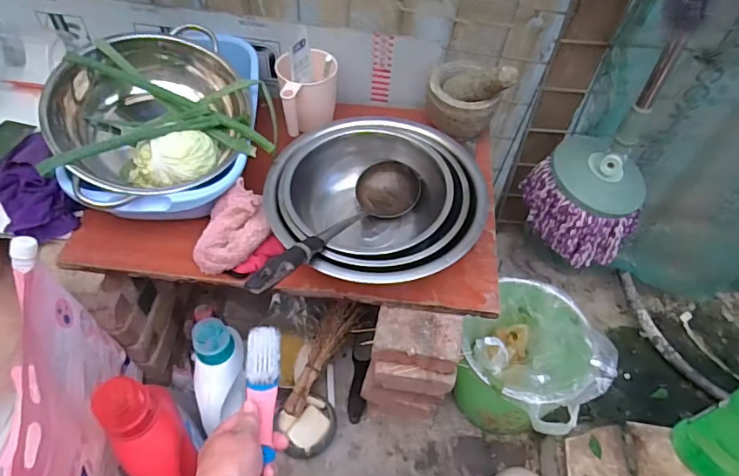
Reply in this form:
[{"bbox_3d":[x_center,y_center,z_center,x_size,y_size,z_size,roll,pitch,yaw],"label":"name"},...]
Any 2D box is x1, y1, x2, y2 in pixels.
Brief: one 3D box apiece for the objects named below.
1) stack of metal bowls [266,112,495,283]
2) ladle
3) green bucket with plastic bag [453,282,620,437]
[{"bbox_3d":[0.010,-0.035,0.696,0.291,0.107,0.249,-14,55,-13],"label":"stack of metal bowls"},{"bbox_3d":[-0.040,-0.018,0.640,0.094,0.065,0.313,28,37,17],"label":"ladle"},{"bbox_3d":[0.256,0.210,0.830,0.204,0.230,0.205,1,53,-2],"label":"green bucket with plastic bag"}]

